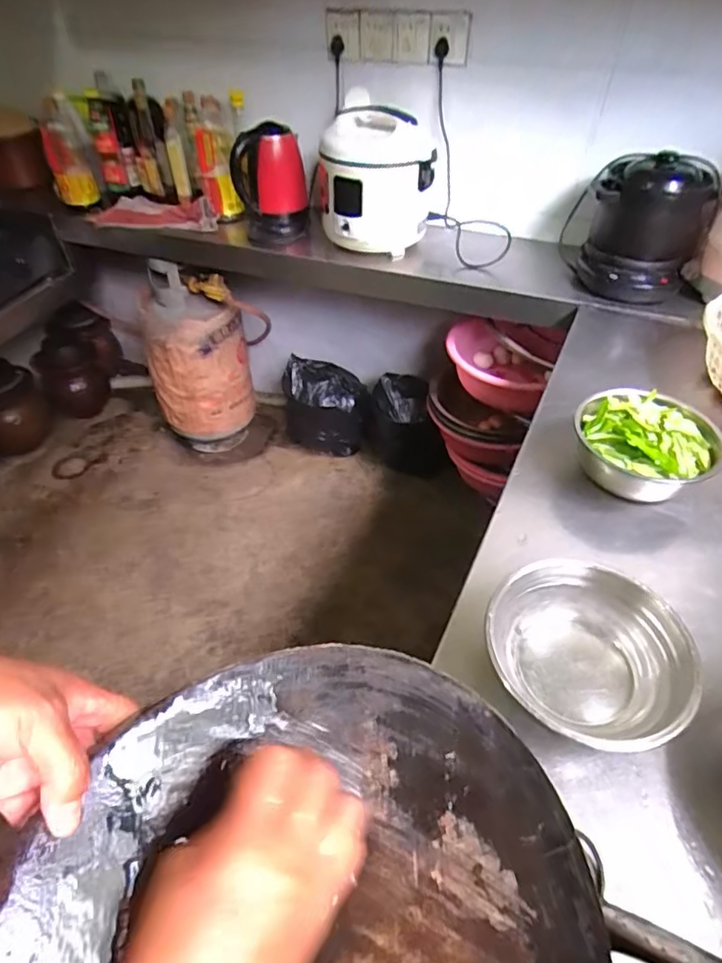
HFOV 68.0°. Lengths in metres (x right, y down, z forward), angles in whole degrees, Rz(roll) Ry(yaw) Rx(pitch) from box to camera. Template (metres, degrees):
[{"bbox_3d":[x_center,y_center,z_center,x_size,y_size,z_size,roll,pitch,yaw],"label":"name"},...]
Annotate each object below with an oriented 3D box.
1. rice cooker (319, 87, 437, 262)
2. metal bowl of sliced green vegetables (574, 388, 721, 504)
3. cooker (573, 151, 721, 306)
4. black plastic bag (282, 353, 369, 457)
[{"bbox_3d":[0.033,-0.750,1.302,0.253,0.260,0.327,0,45,-1],"label":"rice cooker"},{"bbox_3d":[0.394,-0.049,0.751,0.179,0.094,0.144,35,54,29],"label":"metal bowl of sliced green vegetables"},{"bbox_3d":[0.592,-0.532,1.125,0.237,0.234,0.187,22,49,20],"label":"cooker"},{"bbox_3d":[-0.111,-0.219,1.760,0.260,0.313,0.190,-5,45,-6],"label":"black plastic bag"}]

